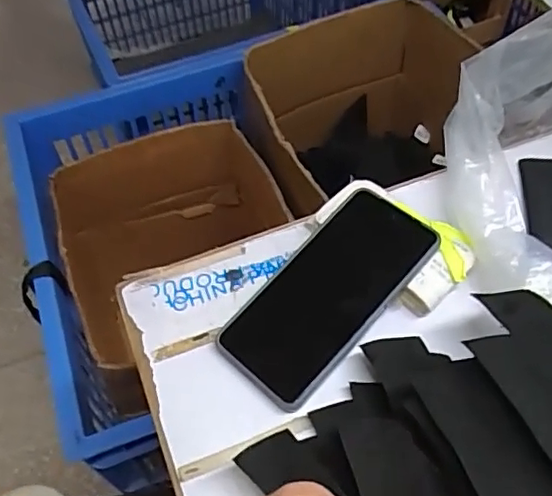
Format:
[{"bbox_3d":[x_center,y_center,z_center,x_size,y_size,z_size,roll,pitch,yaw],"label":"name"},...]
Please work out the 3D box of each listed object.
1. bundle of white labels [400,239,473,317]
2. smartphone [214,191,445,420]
[{"bbox_3d":[0.119,0.021,0.430,0.063,0.020,0.025,-45,62,-10],"label":"bundle of white labels"},{"bbox_3d":[0.036,0.029,0.428,0.084,0.015,0.168,34,72,34],"label":"smartphone"}]

